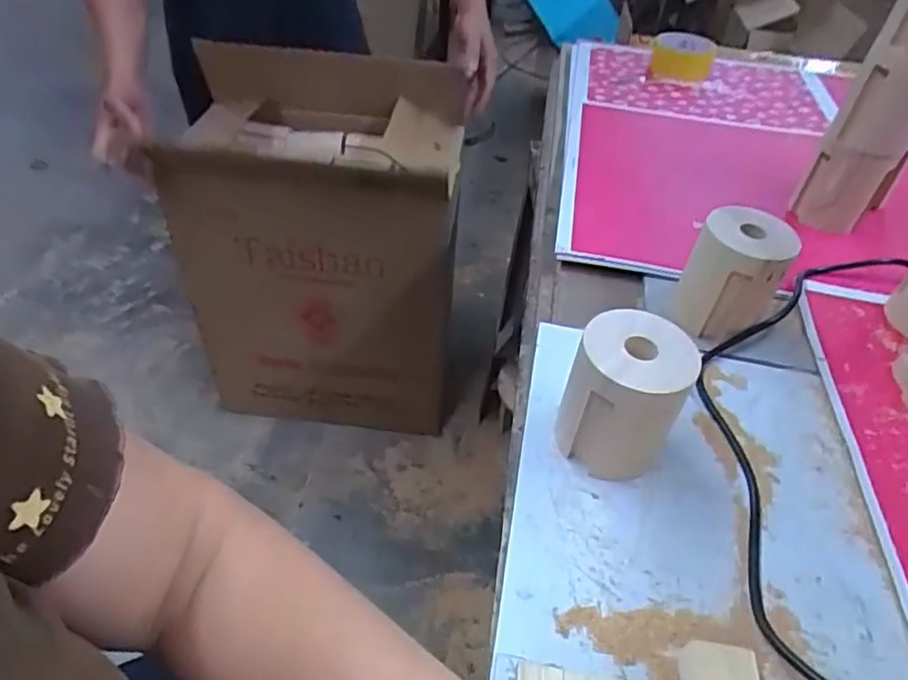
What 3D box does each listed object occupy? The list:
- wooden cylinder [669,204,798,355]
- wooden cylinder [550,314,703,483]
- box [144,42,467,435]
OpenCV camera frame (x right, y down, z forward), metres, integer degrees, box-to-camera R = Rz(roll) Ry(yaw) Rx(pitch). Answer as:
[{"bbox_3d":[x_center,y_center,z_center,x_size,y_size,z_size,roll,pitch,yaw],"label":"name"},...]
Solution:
[{"bbox_3d":[0.251,-0.059,0.579,0.068,0.107,0.084,-17,47,-21],"label":"wooden cylinder"},{"bbox_3d":[0.123,0.043,0.457,0.075,0.107,0.076,26,48,22],"label":"wooden cylinder"},{"bbox_3d":[-0.227,-0.151,1.195,0.452,0.590,0.297,7,43,4],"label":"box"}]

